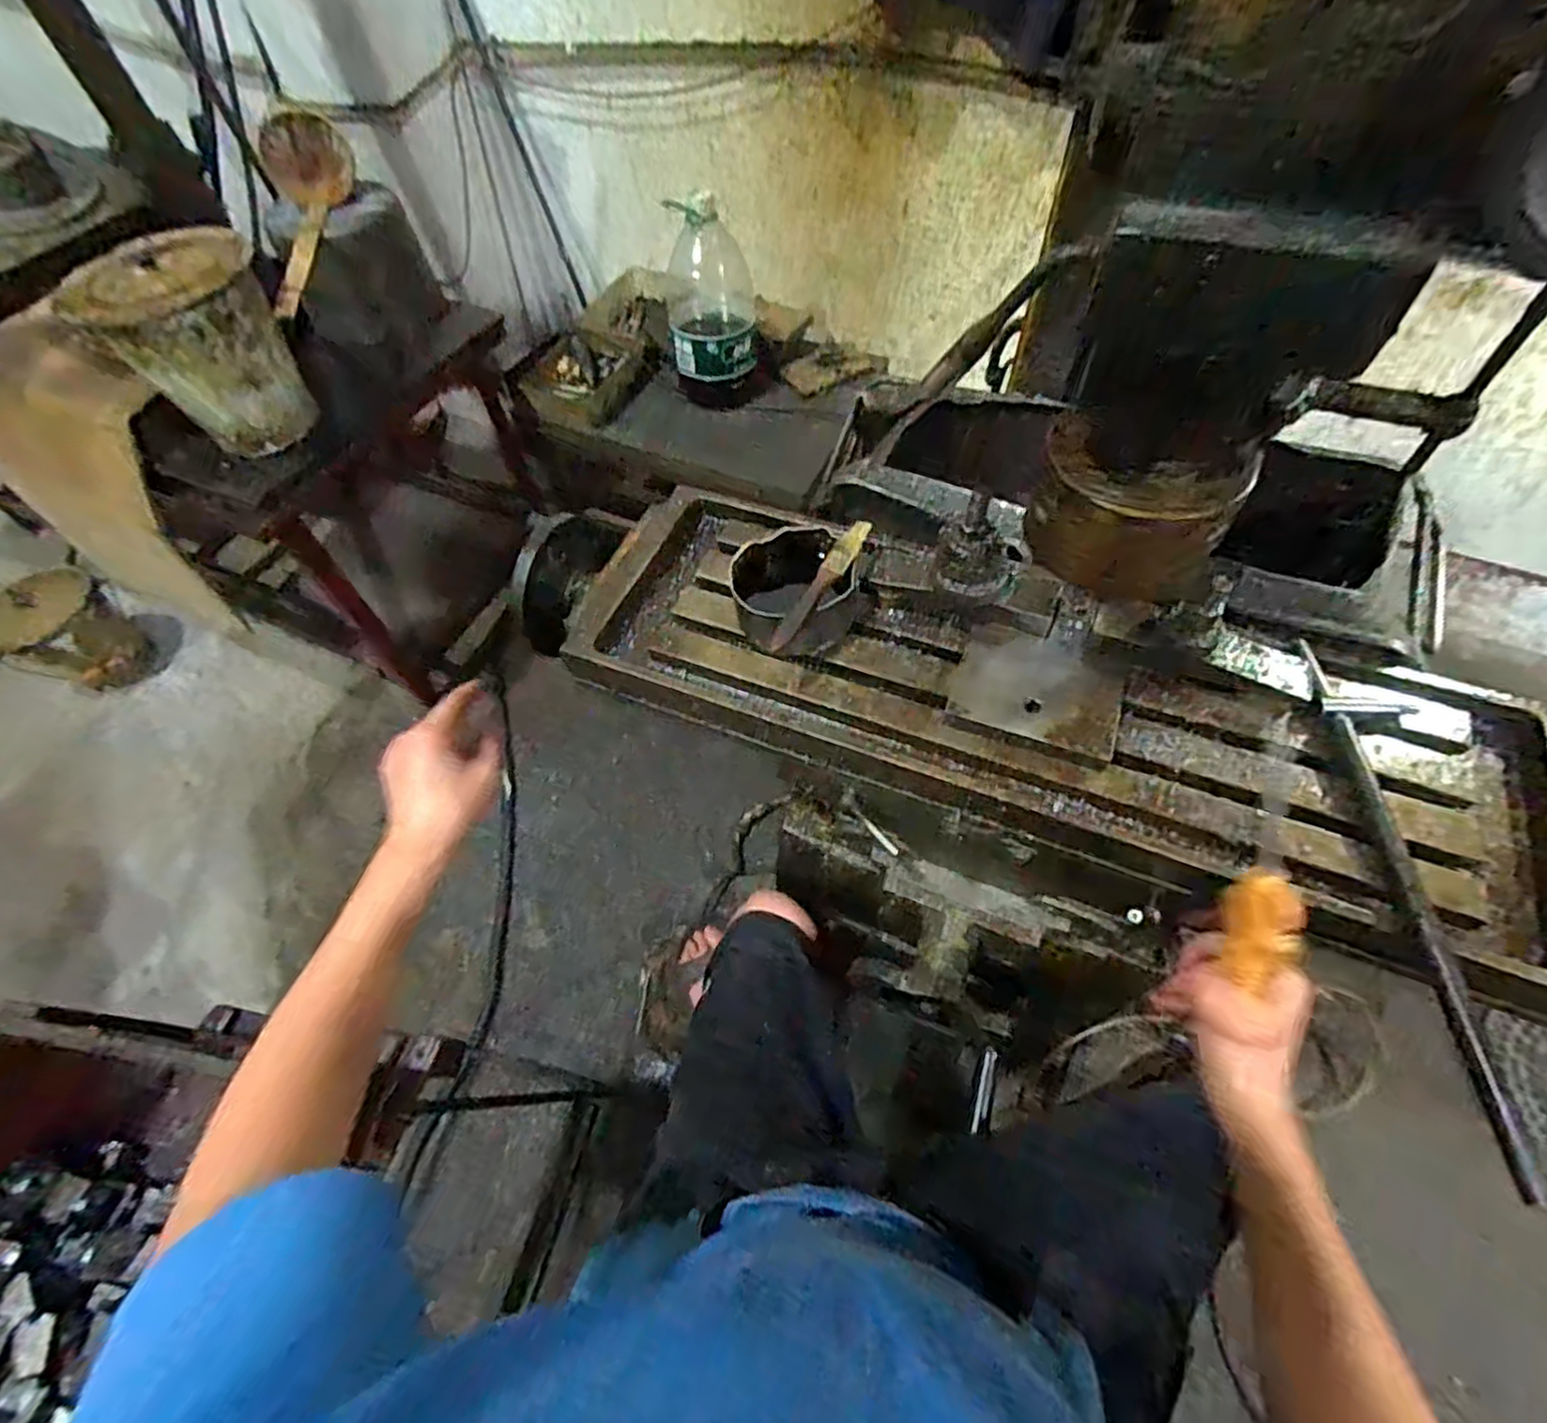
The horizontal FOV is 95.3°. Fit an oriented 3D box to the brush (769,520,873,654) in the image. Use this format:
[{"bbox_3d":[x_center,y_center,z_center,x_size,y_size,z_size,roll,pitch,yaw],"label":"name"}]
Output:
[{"bbox_3d":[0.041,-0.107,0.587,0.023,0.013,0.151,24,63,17],"label":"brush"}]

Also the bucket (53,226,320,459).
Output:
[{"bbox_3d":[-0.874,-0.559,1.089,0.246,0.249,0.248,-37,63,-18],"label":"bucket"}]

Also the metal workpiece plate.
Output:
[{"bbox_3d":[0.214,-0.017,0.571,0.127,0.020,0.102,19,61,14],"label":"metal workpiece plate"}]

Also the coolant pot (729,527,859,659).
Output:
[{"bbox_3d":[0.023,-0.107,0.629,0.113,0.054,0.107,-21,59,-10],"label":"coolant pot"}]

